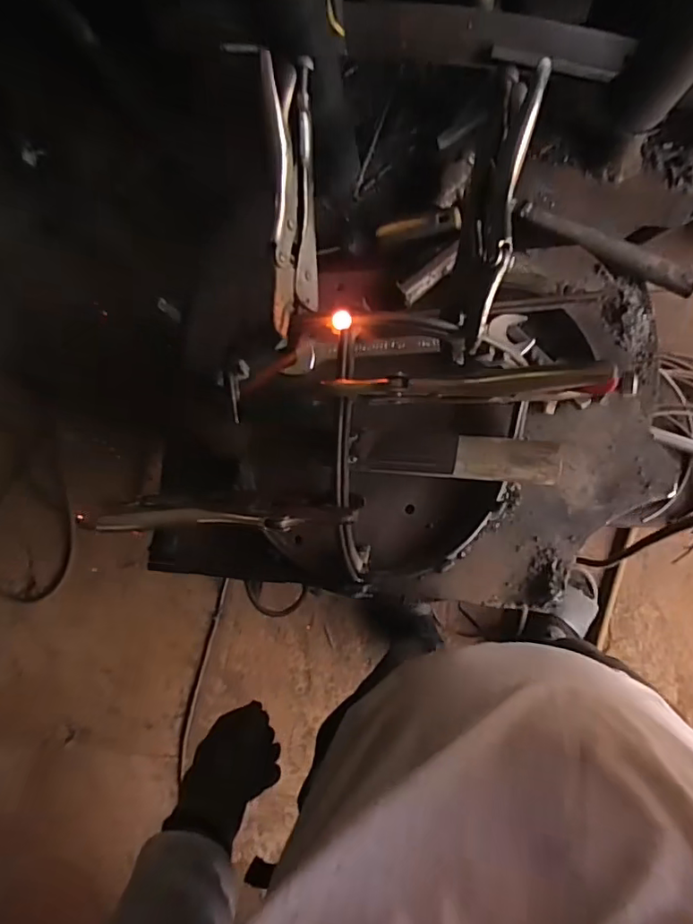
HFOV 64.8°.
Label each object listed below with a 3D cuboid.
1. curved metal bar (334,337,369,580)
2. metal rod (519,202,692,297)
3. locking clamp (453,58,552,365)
[{"bbox_3d":[0.002,0.009,0.381,0.011,0.057,0.189,0,112,8],"label":"curved metal bar"},{"bbox_3d":[0.221,-0.183,0.465,0.156,0.013,0.015,31,89,11],"label":"metal rod"},{"bbox_3d":[0.101,-0.175,0.379,0.035,0.050,0.210,11,85,10],"label":"locking clamp"}]

